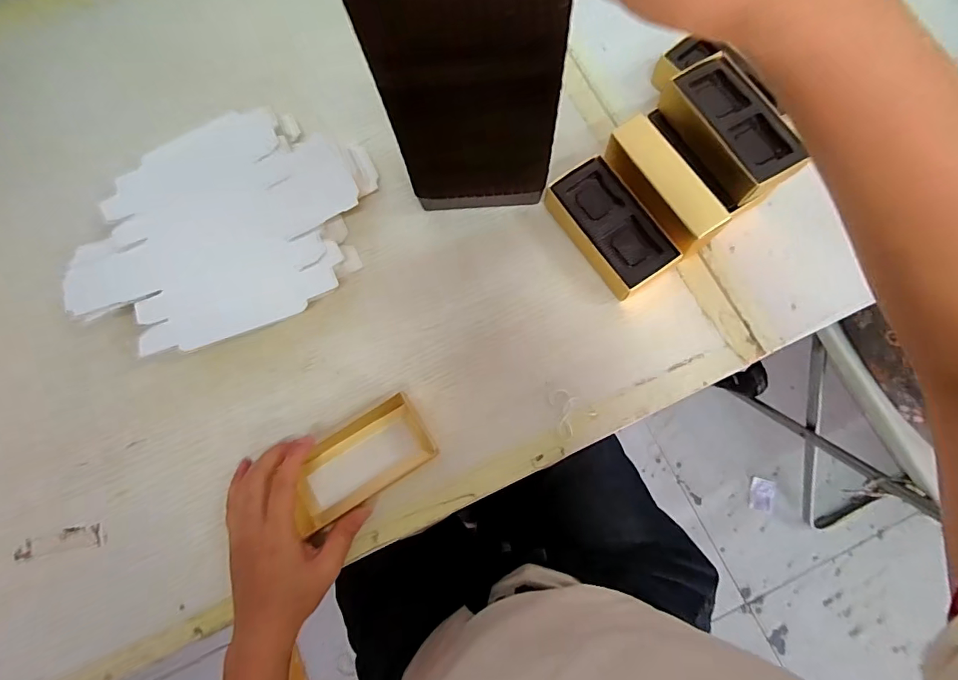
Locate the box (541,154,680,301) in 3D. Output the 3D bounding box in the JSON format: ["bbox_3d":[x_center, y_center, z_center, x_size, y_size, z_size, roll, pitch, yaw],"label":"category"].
[{"bbox_3d":[0.112,-0.097,0.401,0.054,0.028,0.115,-33,77,-6],"label":"box"}]

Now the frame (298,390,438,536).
[{"bbox_3d":[-0.096,0.098,0.372,0.117,0.035,0.056,-33,81,-4],"label":"frame"}]

